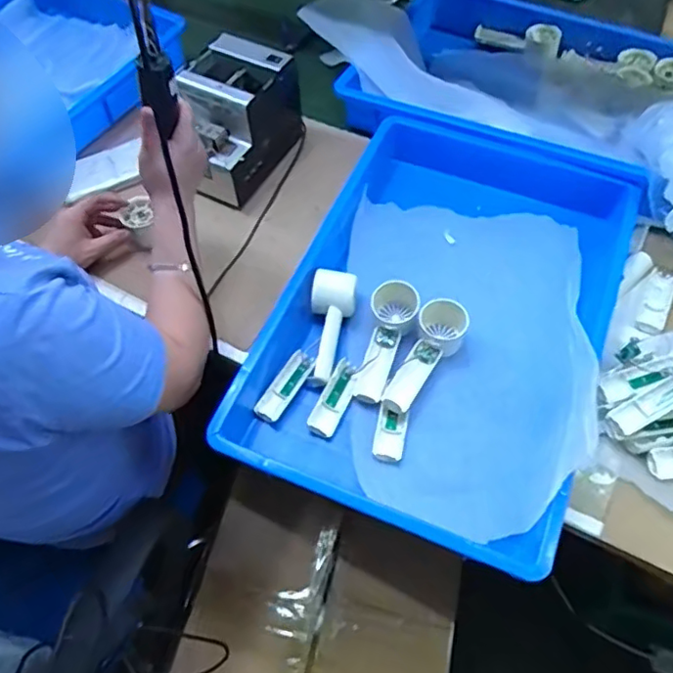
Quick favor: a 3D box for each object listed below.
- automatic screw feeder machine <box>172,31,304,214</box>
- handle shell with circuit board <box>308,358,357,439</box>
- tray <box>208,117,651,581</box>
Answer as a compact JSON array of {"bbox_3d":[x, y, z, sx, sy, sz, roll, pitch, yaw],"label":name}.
[{"bbox_3d":[-0.157,-0.314,0.875,0.132,0.140,0.200,25,63,15],"label":"automatic screw feeder machine"},{"bbox_3d":[0.000,0.075,0.720,0.030,0.023,0.095,22,62,14],"label":"handle shell with circuit board"},{"bbox_3d":[0.139,-0.031,0.757,0.373,0.089,0.557,20,62,13],"label":"tray"}]

